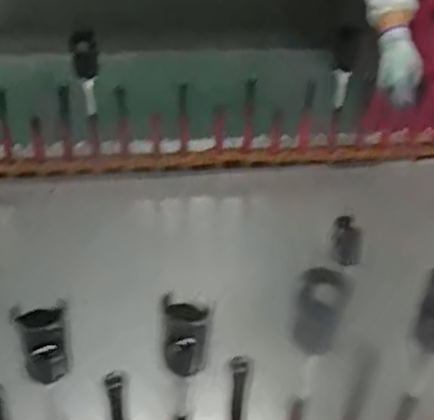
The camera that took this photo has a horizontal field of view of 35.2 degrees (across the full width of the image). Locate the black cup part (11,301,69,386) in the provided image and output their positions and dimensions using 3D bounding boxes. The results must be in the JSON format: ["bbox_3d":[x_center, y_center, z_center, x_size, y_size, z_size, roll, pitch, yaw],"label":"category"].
[{"bbox_3d":[-0.143,0.110,0.567,0.040,0.069,0.023,-8,34,-14],"label":"black cup part"}]

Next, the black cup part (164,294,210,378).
[{"bbox_3d":[-0.026,0.105,0.577,0.035,0.065,0.036,0,33,-2],"label":"black cup part"}]

